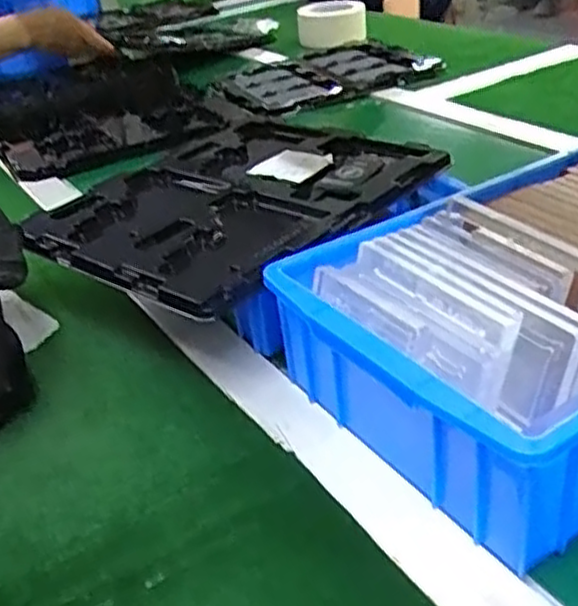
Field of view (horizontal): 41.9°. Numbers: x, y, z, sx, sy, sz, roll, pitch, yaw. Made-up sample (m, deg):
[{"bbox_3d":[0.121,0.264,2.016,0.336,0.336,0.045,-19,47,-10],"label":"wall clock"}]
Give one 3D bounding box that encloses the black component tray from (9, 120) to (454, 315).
[{"bbox_3d":[-0.037,-0.075,0.568,0.217,0.031,0.275,17,38,32],"label":"black component tray"}]

